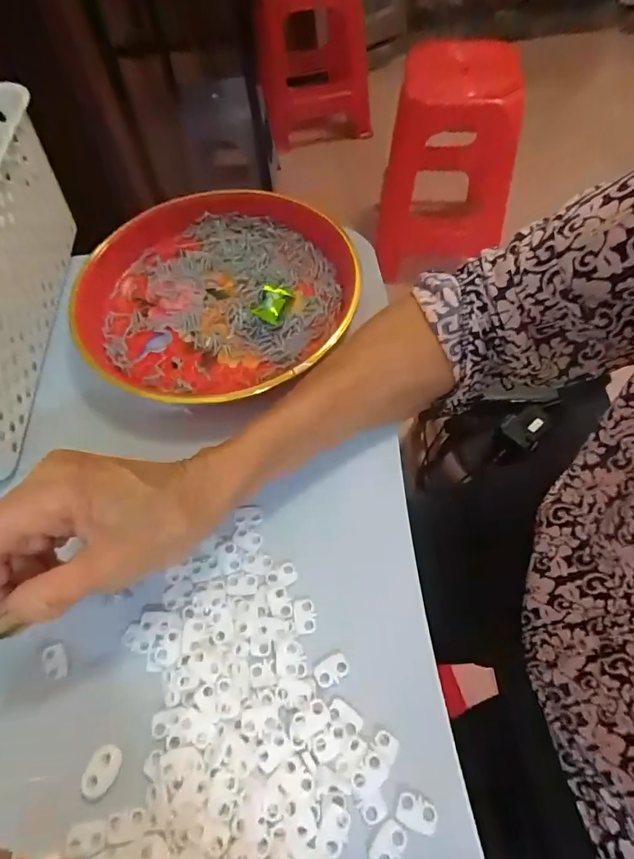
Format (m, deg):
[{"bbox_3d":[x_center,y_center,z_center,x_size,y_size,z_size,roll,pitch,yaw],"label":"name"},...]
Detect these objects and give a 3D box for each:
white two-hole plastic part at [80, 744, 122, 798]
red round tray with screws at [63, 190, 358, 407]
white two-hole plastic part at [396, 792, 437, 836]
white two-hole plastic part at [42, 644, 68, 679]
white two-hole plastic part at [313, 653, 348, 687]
[{"bbox_3d":[-0.106,0.168,0.231,0.015,0.004,0.021,27,63,17],"label":"white two-hole plastic part"},{"bbox_3d":[-0.079,-0.111,0.378,0.216,0.038,0.212,-1,58,1],"label":"red round tray with screws"},{"bbox_3d":[0.046,0.176,0.215,0.018,0.004,0.012,17,60,11],"label":"white two-hole plastic part"},{"bbox_3d":[-0.146,0.129,0.261,0.011,0.004,0.018,-24,61,-13],"label":"white two-hole plastic part"},{"bbox_3d":[0.008,0.127,0.247,0.018,0.004,0.012,-31,63,-17],"label":"white two-hole plastic part"}]

